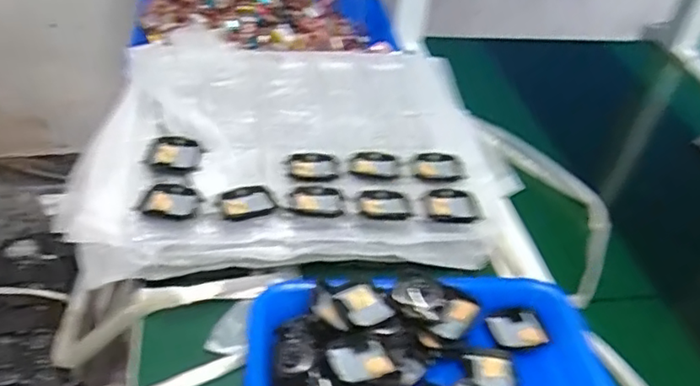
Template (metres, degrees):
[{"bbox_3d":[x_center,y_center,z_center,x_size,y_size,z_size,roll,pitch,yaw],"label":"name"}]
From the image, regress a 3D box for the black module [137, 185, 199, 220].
[{"bbox_3d":[-0.144,0.007,0.488,0.043,0.008,0.034,8,41,2],"label":"black module"}]

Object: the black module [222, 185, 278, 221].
[{"bbox_3d":[-0.082,0.007,0.493,0.042,0.005,0.035,-12,44,-20],"label":"black module"}]

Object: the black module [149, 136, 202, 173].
[{"bbox_3d":[-0.153,-0.034,0.527,0.043,0.013,0.036,5,41,-2],"label":"black module"}]

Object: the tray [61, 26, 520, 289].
[{"bbox_3d":[-0.047,-0.057,0.576,0.357,0.044,0.310,1,41,-4],"label":"tray"}]

